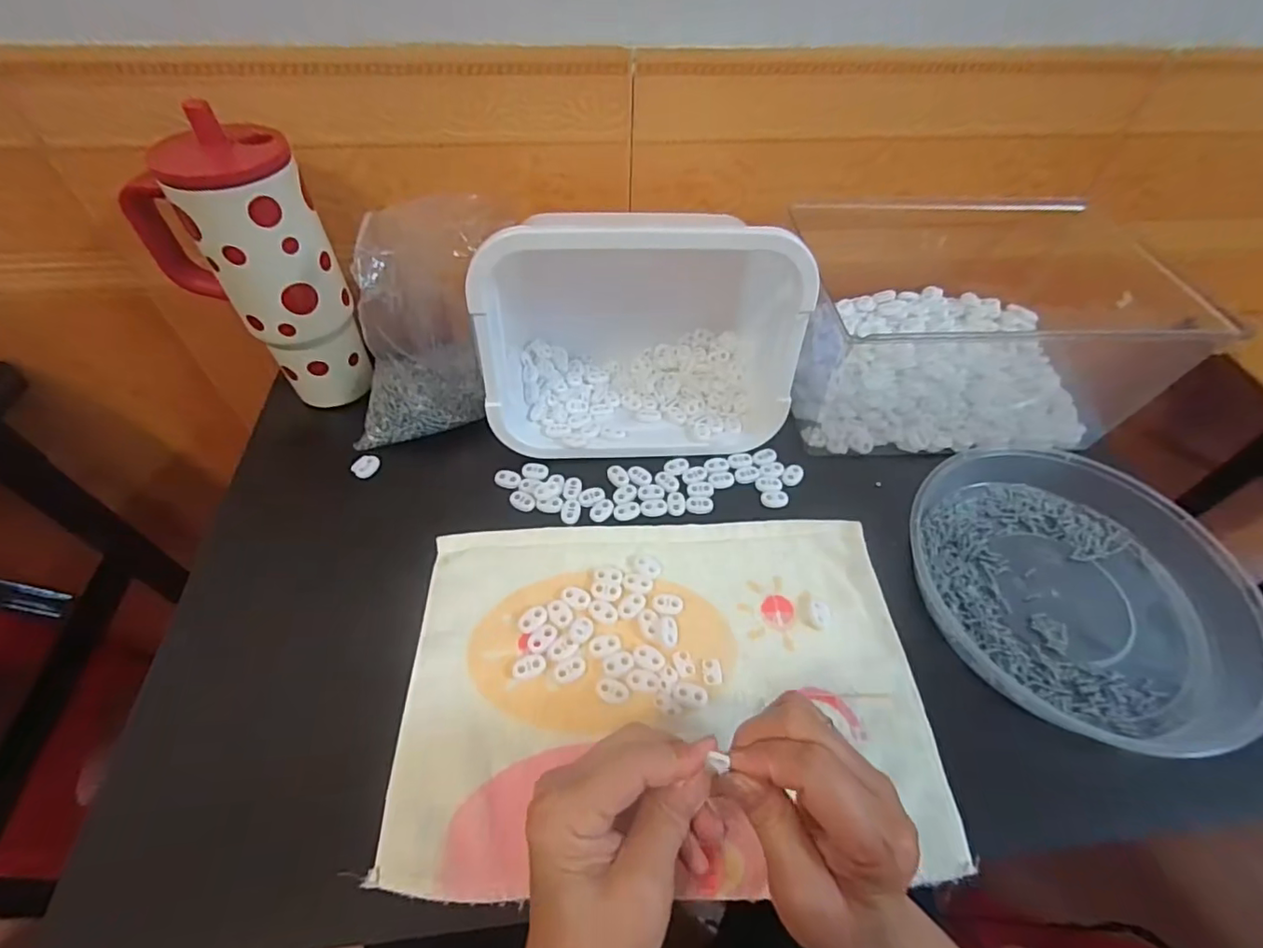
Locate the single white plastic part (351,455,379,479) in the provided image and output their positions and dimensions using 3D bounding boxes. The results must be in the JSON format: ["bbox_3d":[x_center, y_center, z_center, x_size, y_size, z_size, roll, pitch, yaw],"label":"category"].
[{"bbox_3d":[-0.227,-0.006,0.473,0.015,0.010,0.022,17,53,10],"label":"single white plastic part"}]

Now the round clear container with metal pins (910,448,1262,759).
[{"bbox_3d":[0.320,0.079,0.406,0.223,0.038,0.217,1,52,-1],"label":"round clear container with metal pins"}]

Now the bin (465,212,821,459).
[{"bbox_3d":[0.005,-0.130,0.468,0.247,0.165,0.163,-3,52,-4],"label":"bin"}]

